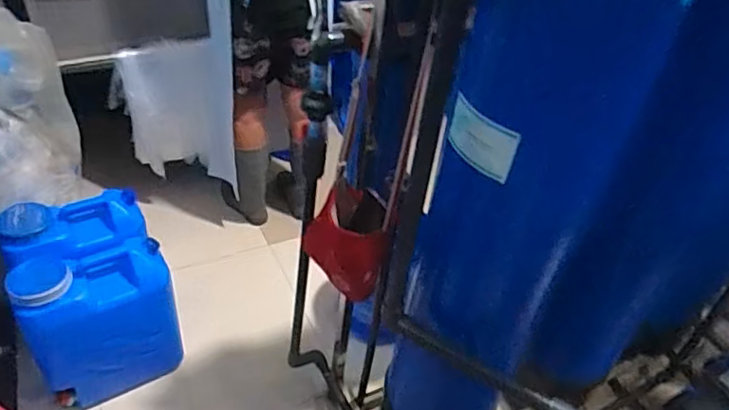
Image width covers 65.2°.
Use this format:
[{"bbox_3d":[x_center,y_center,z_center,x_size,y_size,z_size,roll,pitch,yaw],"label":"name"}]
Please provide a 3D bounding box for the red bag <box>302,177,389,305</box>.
[{"bbox_3d":[-0.043,0.087,1.145,0.147,0.215,0.122,1,41,-8],"label":"red bag"}]

